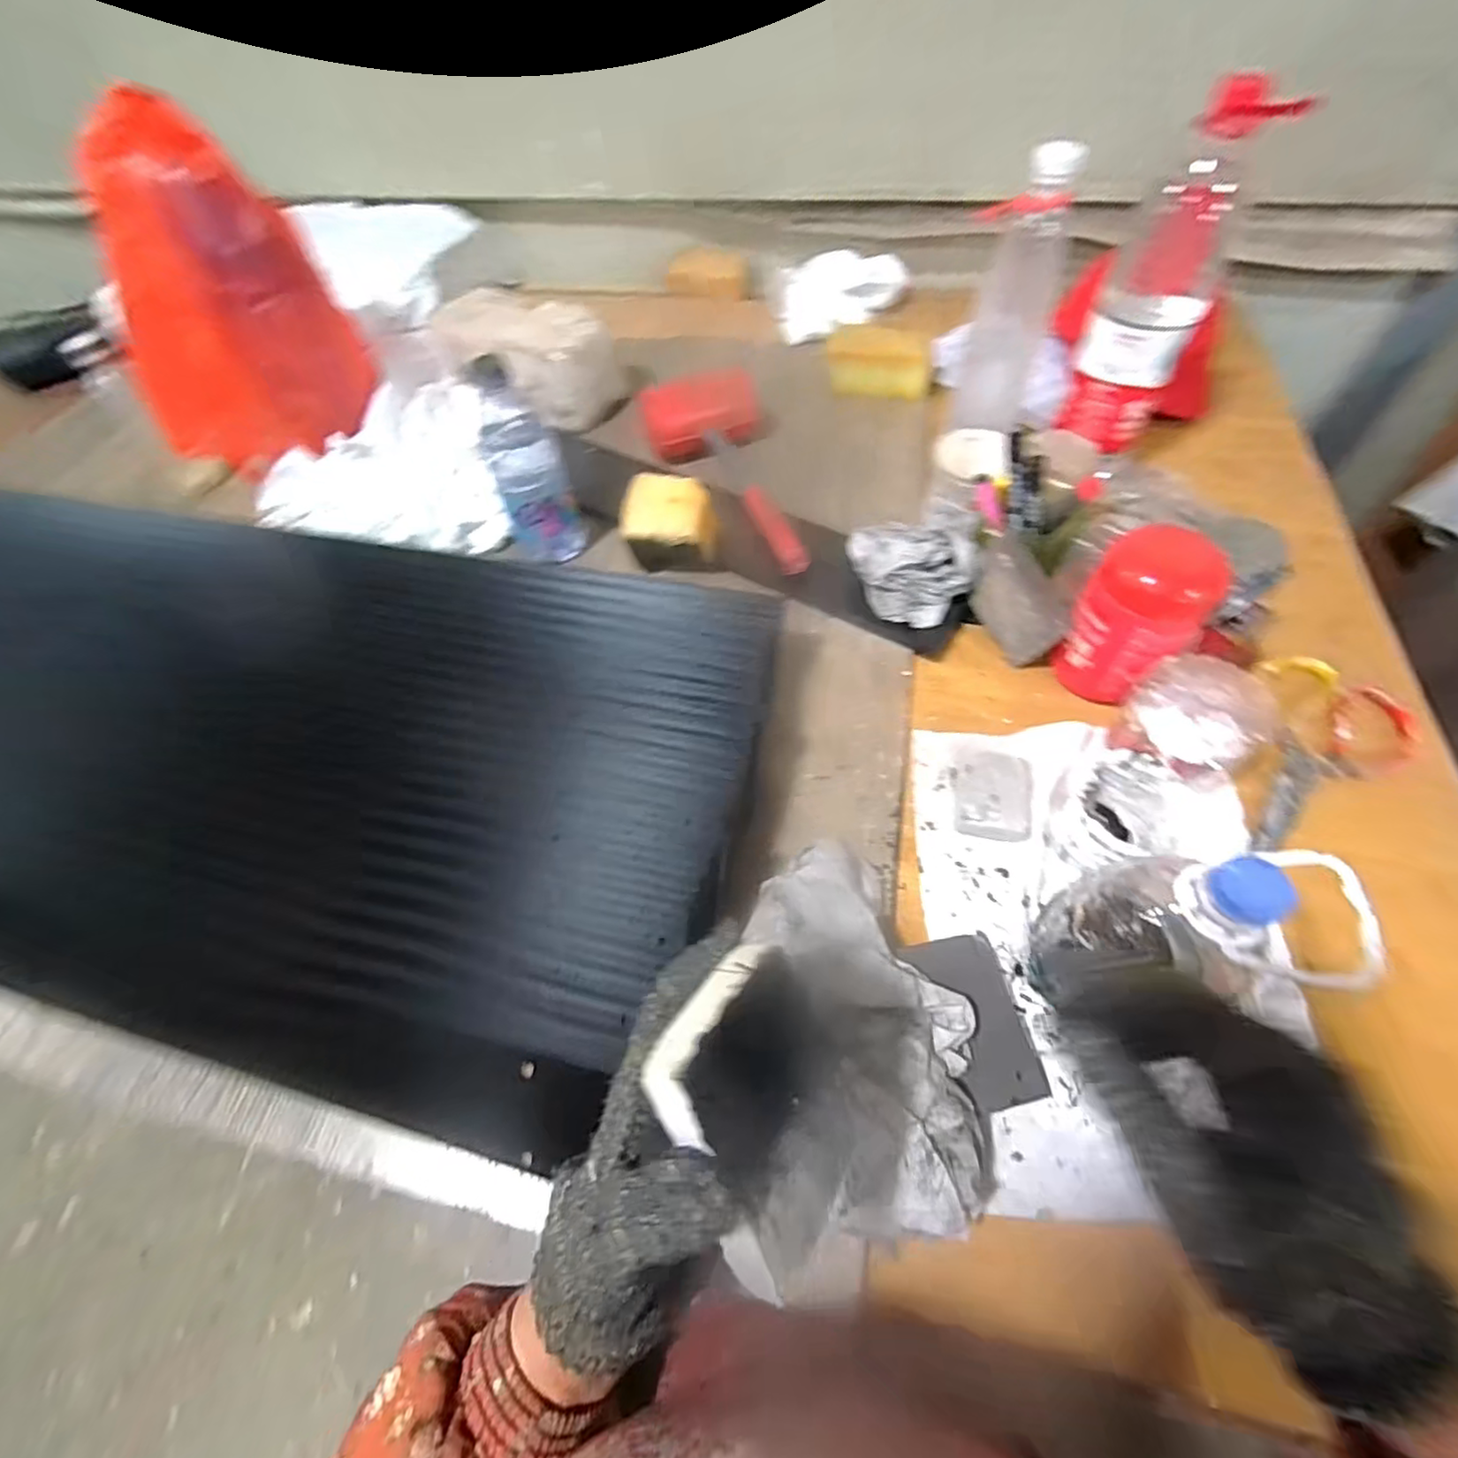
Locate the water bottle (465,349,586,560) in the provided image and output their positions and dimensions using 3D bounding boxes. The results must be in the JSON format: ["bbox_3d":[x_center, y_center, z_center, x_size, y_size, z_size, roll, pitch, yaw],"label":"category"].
[{"bbox_3d":[-0.193,-0.241,0.598,0.058,0.165,0.060,18,59,15],"label":"water bottle"}]

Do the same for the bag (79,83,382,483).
[{"bbox_3d":[-0.487,-0.390,0.595,0.206,0.273,0.111,-36,61,-19],"label":"bag"}]

